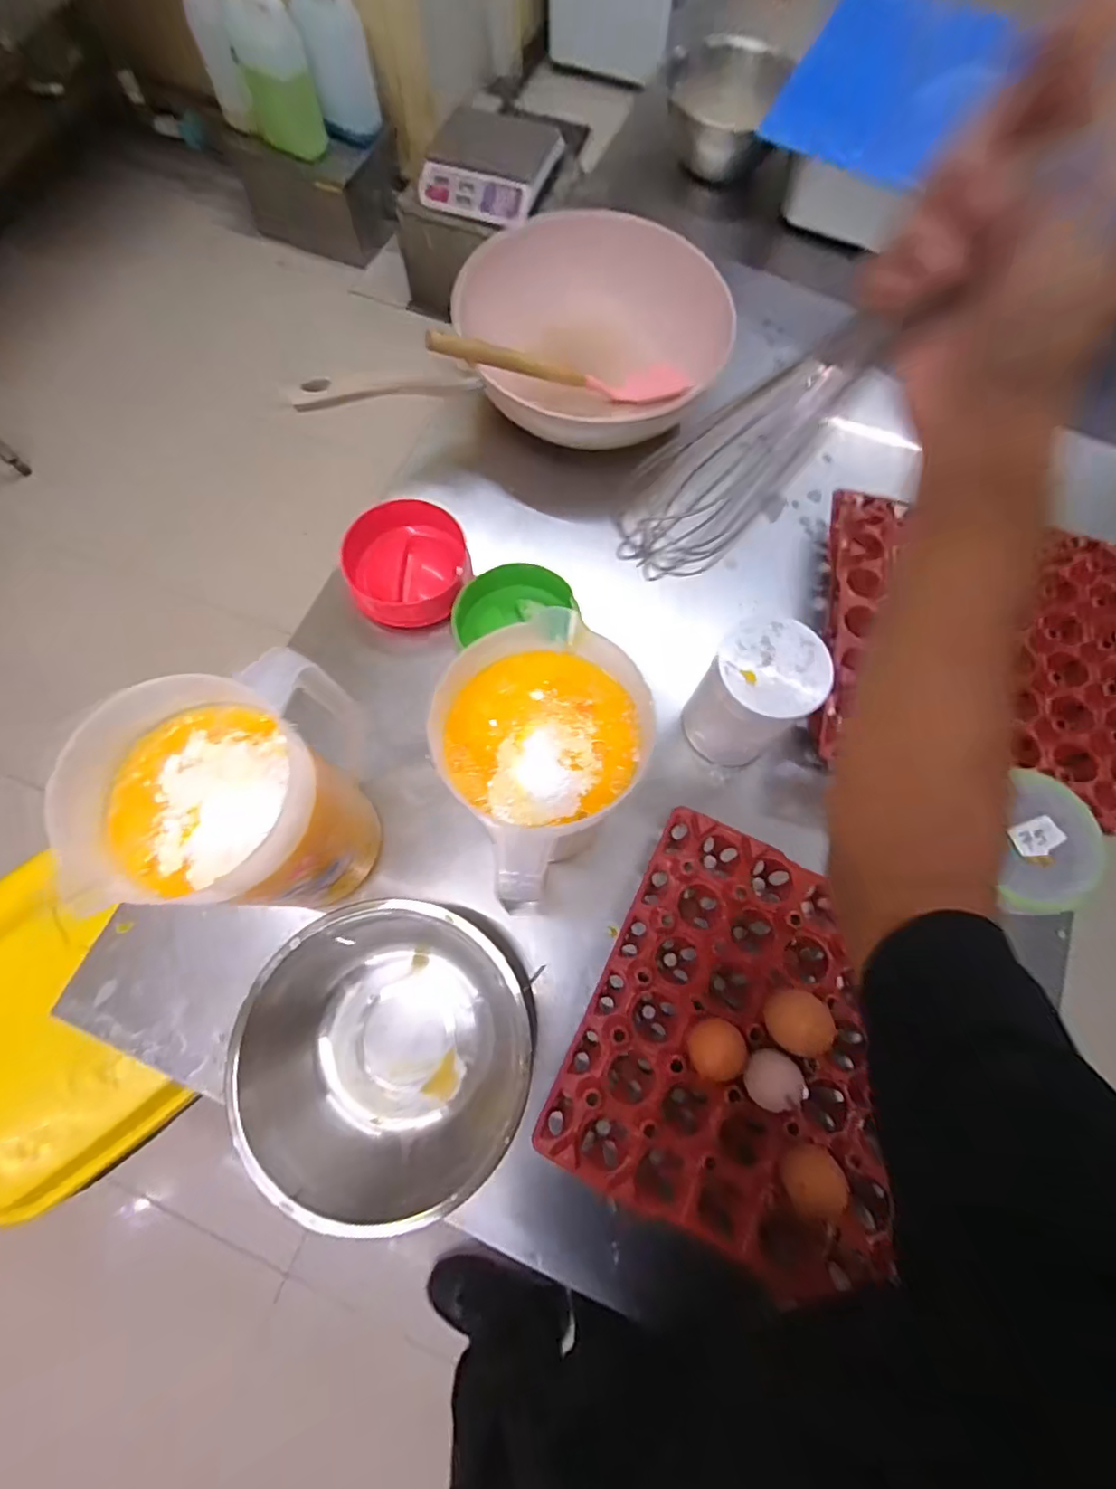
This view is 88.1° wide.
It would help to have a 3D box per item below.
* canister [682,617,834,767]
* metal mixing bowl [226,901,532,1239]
[{"bbox_3d":[0.170,-0.041,0.511,0.082,0.132,0.084,0,73,0],"label":"canister"},{"bbox_3d":[-0.130,0.236,0.450,0.207,0.078,0.202,0,73,0],"label":"metal mixing bowl"}]

